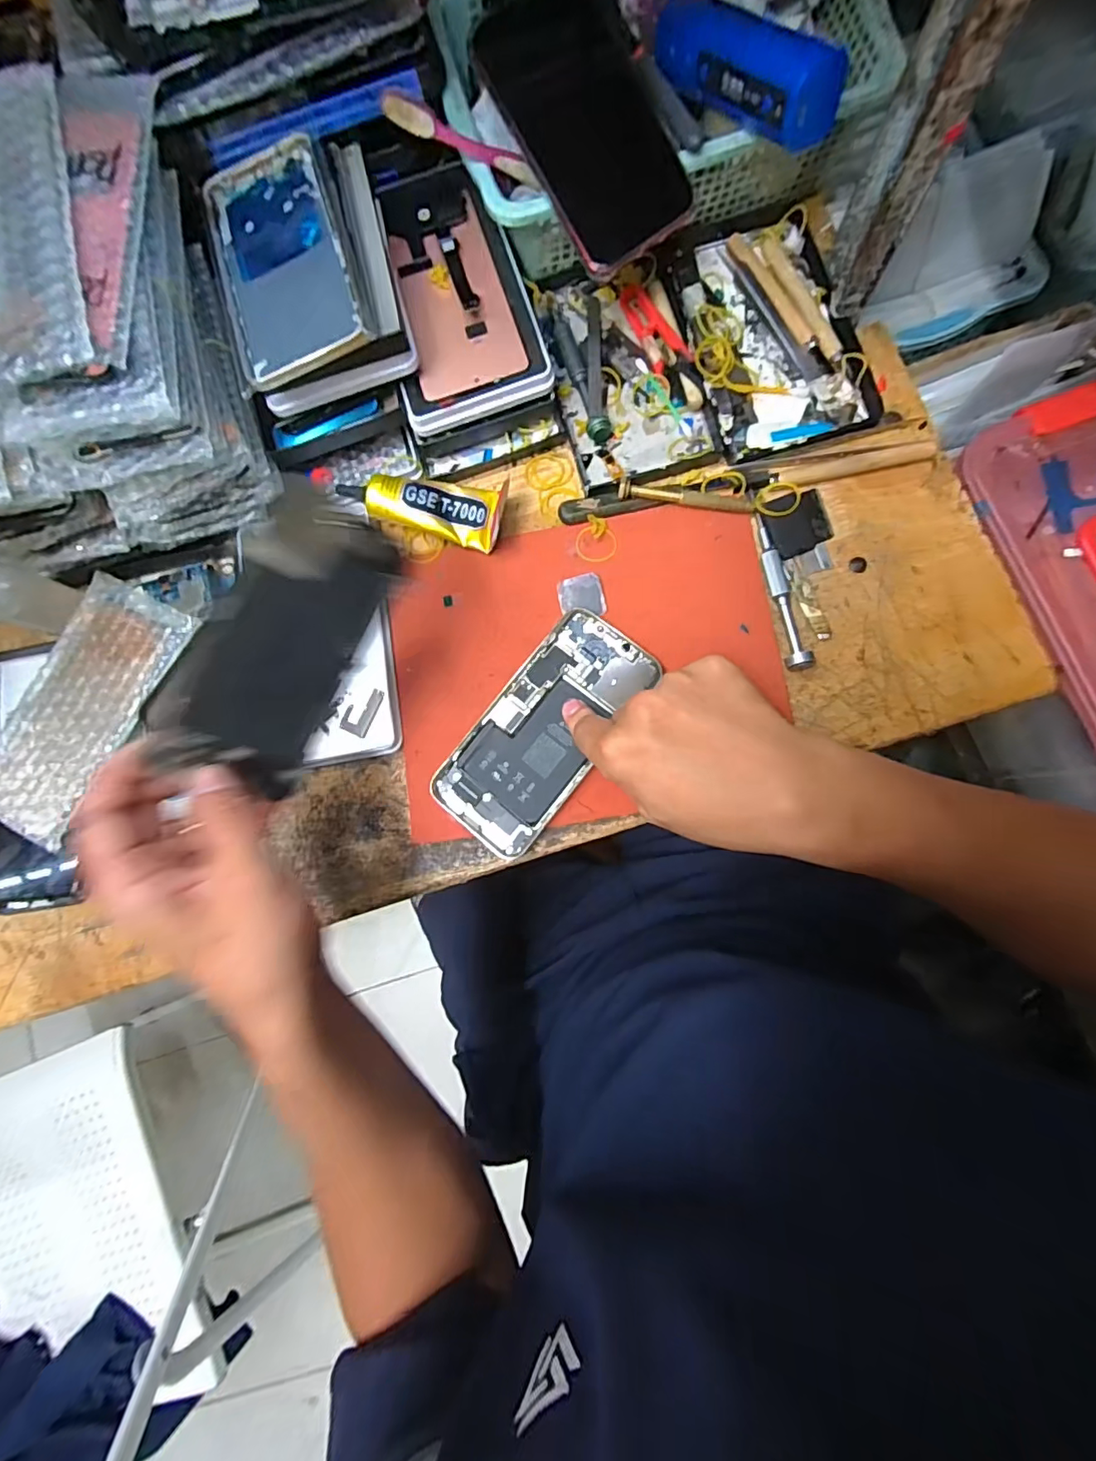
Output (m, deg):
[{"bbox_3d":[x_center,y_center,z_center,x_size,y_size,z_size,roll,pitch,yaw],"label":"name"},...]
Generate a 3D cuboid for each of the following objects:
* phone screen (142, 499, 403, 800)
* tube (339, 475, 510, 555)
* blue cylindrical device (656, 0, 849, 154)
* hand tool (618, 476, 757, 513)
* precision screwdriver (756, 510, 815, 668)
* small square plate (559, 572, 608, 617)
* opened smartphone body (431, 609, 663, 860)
[{"bbox_3d":[-0.133,-0.040,0.268,0.011,0.074,0.145,32,96,40],"label":"phone screen"},{"bbox_3d":[-0.088,-0.159,0.375,0.118,0.024,0.041,12,84,7],"label":"tube"},{"bbox_3d":[0.110,-0.380,0.308,0.030,0.033,0.128,-40,72,-1],"label":"blue cylindrical device"},{"bbox_3d":[0.094,-0.158,0.362,0.092,0.014,0.012,6,83,6],"label":"hand tool"},{"bbox_3d":[0.153,-0.091,0.350,0.018,0.011,0.106,-13,81,3],"label":"precision screwdriver"},{"bbox_3d":[0.023,-0.092,0.364,0.029,0.004,0.030,-9,82,4],"label":"small square plate"},{"bbox_3d":[-0.003,-0.001,0.351,0.074,0.008,0.161,36,87,6],"label":"opened smartphone body"}]

